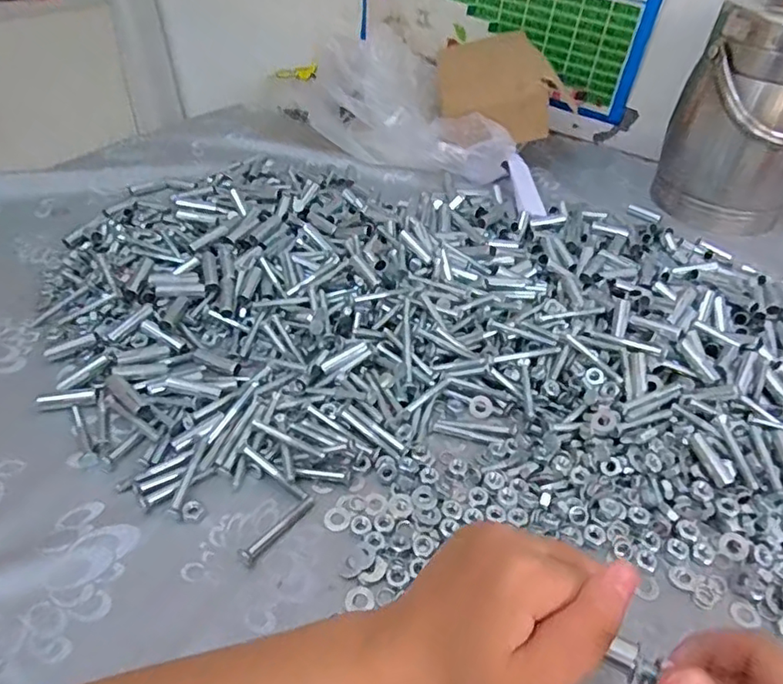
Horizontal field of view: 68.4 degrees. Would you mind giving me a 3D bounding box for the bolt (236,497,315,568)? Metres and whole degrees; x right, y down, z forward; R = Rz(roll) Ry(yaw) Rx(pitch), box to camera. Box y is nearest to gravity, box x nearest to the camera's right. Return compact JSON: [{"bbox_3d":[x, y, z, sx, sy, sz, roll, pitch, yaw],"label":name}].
[{"bbox_3d":[-0.068,0.113,0.351,0.011,0.008,0.056,32,49,27],"label":"bolt"}]

